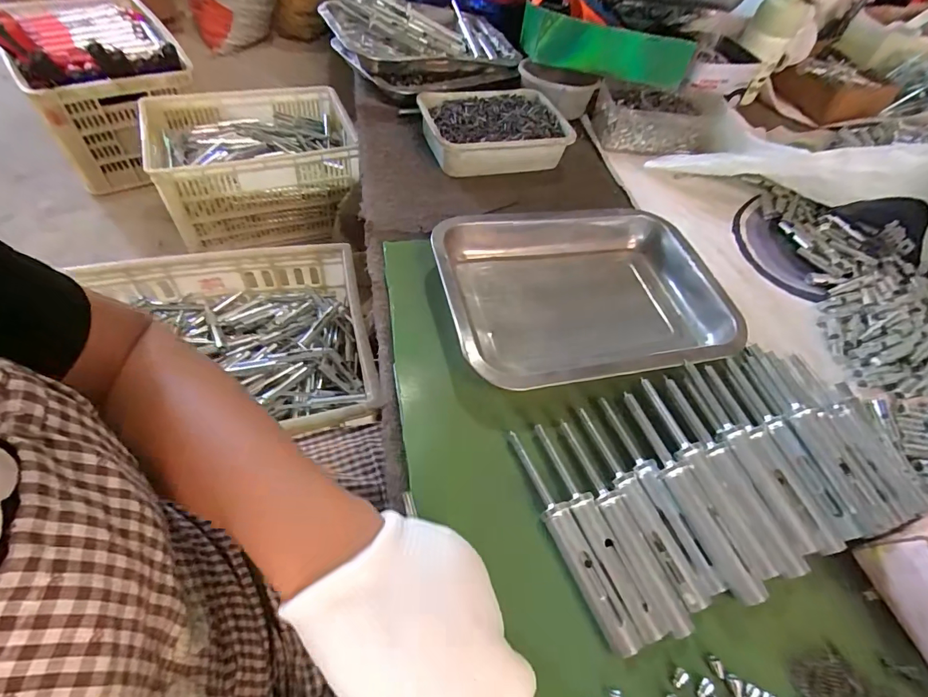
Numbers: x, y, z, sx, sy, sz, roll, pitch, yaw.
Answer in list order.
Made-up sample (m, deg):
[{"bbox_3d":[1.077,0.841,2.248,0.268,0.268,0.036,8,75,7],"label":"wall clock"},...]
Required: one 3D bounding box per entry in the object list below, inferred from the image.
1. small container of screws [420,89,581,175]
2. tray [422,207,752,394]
[{"bbox_3d":[0.037,-0.268,0.549,0.176,0.047,0.123,-8,55,-12],"label":"small container of screws"},{"bbox_3d":[0.110,-0.052,0.403,0.261,0.041,0.188,-9,55,-12],"label":"tray"}]

